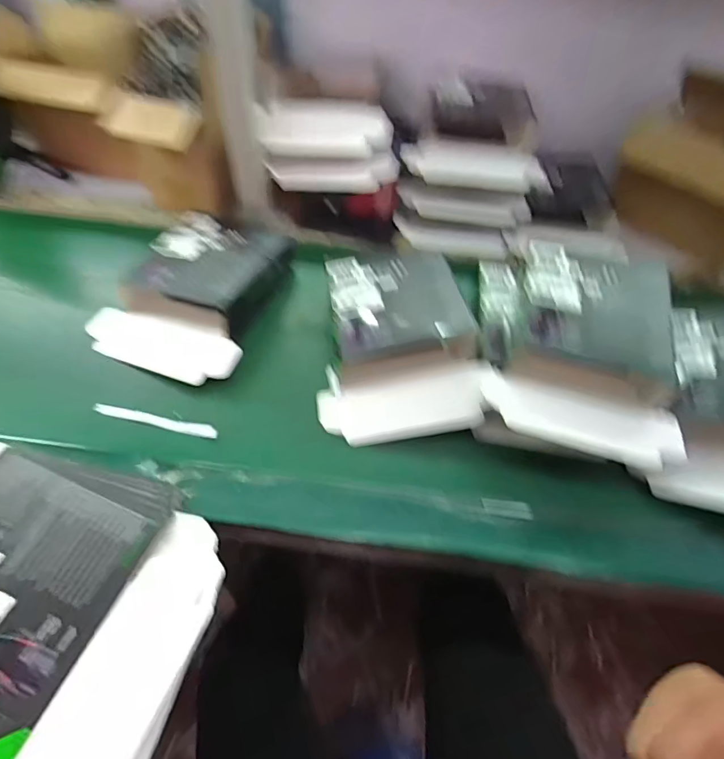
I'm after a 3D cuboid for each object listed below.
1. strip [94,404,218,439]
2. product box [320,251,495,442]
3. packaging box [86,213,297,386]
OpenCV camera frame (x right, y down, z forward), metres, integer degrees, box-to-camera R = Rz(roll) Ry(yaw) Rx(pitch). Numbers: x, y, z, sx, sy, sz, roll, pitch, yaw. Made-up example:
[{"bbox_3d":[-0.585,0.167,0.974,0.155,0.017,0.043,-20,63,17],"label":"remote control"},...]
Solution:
[{"bbox_3d":[-0.230,0.047,0.495,0.140,0.006,0.015,10,52,4],"label":"strip"},{"bbox_3d":[0.044,-0.055,0.541,0.192,0.092,0.239,-4,52,-7],"label":"product box"},{"bbox_3d":[-0.219,-0.120,0.582,0.188,0.065,0.241,14,52,7],"label":"packaging box"}]

